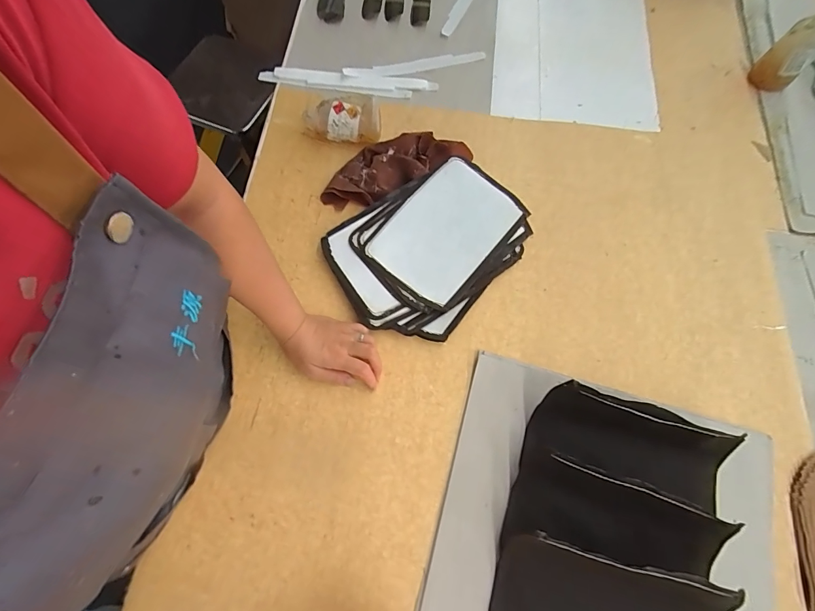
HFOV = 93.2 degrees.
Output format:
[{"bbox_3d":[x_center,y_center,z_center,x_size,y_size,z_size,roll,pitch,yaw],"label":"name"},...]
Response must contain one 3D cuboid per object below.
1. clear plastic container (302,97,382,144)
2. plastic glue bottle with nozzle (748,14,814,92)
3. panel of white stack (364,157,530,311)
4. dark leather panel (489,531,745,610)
[{"bbox_3d":[-0.100,-0.291,0.604,0.118,0.054,0.050,8,70,2],"label":"clear plastic container"},{"bbox_3d":[0.619,-0.410,0.608,0.066,0.118,0.061,-40,75,-13],"label":"plastic glue bottle with nozzle"},{"bbox_3d":[0.060,-0.111,0.559,0.150,0.012,0.217,38,74,12],"label":"panel of white stack"},{"bbox_3d":[0.205,0.318,0.391,0.218,0.062,0.122,15,71,5],"label":"dark leather panel"}]

